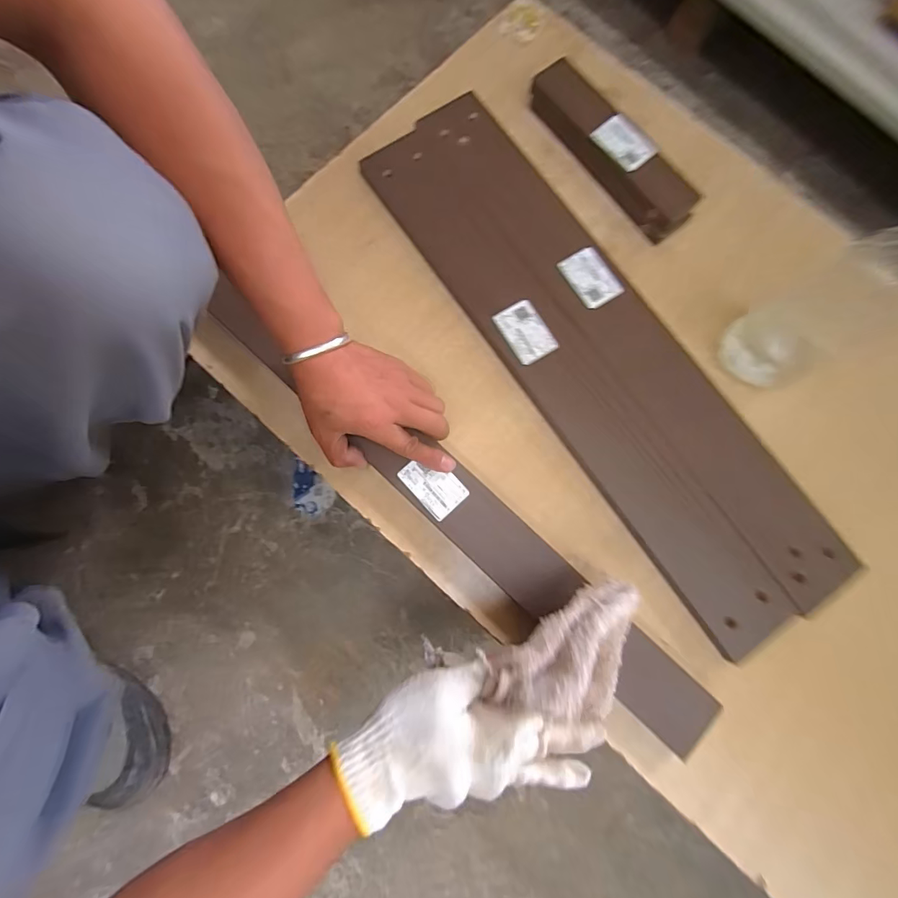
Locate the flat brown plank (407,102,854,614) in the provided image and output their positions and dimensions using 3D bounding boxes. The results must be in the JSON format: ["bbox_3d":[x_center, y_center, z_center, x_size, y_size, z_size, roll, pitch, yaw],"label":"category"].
[{"bbox_3d":[0.179,-0.121,0.452,0.086,0.018,0.627,-34,82,-7],"label":"flat brown plank"}]

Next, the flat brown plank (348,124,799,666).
[{"bbox_3d":[0.112,-0.075,0.447,0.078,0.009,0.612,-35,82,-7],"label":"flat brown plank"}]

